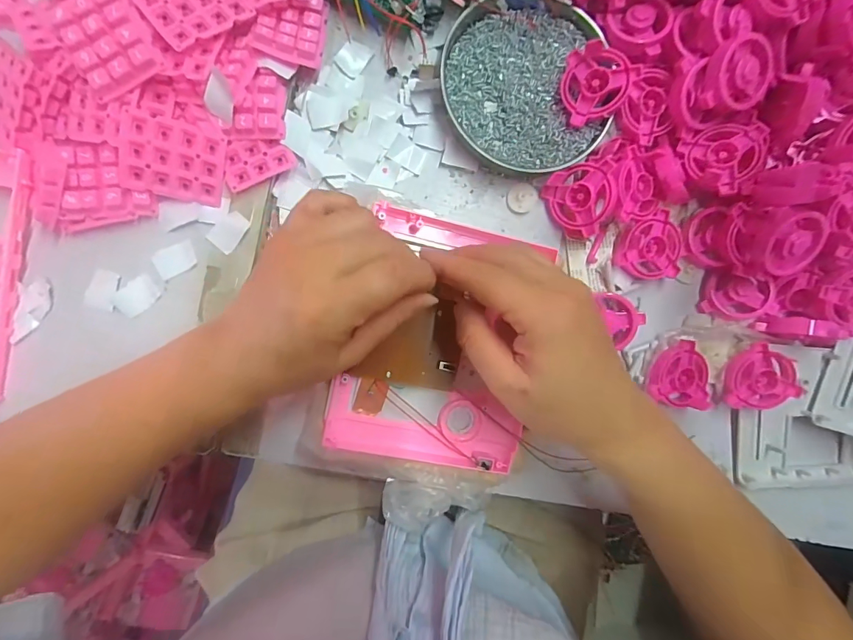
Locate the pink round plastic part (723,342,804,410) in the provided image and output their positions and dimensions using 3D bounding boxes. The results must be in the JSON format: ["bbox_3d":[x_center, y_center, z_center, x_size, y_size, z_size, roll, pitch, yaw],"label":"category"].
[{"bbox_3d":[0.268,0.048,0.337,0.052,0.017,0.052,-34,101,15],"label":"pink round plastic part"}]

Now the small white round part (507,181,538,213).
[{"bbox_3d":[0.077,-0.099,0.334,0.023,0.008,0.025,0,89,-7],"label":"small white round part"}]

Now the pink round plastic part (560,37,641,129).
[{"bbox_3d":[0.124,-0.178,0.314,0.052,0.014,0.052,2,97,20],"label":"pink round plastic part"}]

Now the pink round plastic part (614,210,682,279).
[{"bbox_3d":[0.178,-0.057,0.333,0.051,0.016,0.051,0,89,-7],"label":"pink round plastic part"}]

